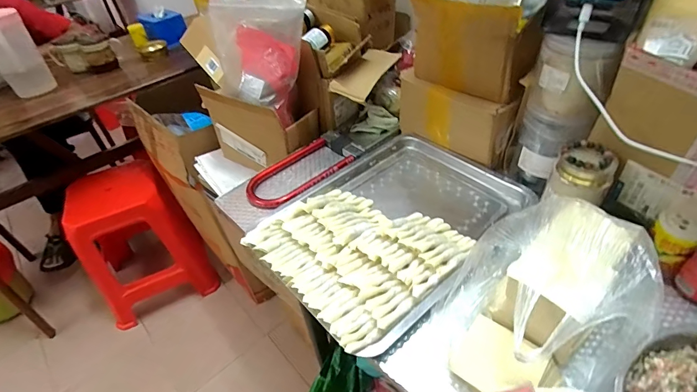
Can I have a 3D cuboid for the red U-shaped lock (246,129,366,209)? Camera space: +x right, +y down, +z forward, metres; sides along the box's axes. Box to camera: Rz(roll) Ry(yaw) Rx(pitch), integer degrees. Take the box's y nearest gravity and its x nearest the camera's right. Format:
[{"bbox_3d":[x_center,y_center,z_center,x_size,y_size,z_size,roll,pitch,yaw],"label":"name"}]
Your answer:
[{"bbox_3d":[-0.085,-0.056,0.734,0.241,0.023,0.128,-35,49,-27],"label":"red U-shaped lock"}]

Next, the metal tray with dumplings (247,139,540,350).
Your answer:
[{"bbox_3d":[0.064,0.036,0.606,0.397,0.050,0.287,-35,50,-28],"label":"metal tray with dumplings"}]

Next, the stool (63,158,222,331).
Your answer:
[{"bbox_3d":[-0.783,0.169,1.432,0.374,0.482,0.374,-27,46,-21],"label":"stool"}]

